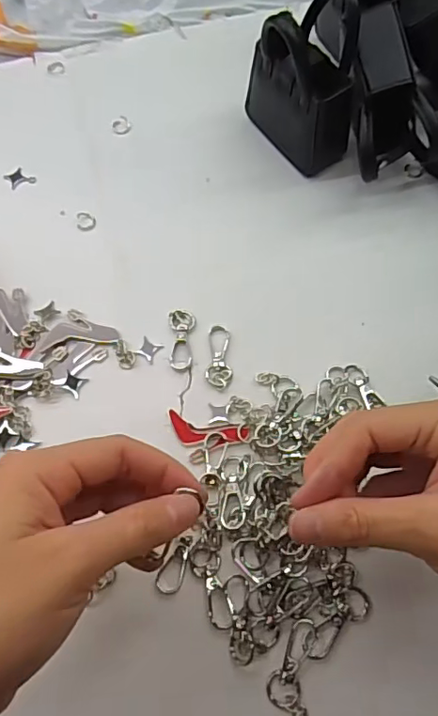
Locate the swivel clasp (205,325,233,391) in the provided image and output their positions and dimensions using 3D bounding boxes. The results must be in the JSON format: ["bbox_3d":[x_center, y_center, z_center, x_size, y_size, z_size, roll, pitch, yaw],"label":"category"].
[{"bbox_3d":[0.001,-0.001,0.324,0.015,0.004,0.041,3,67,3],"label":"swivel clasp"}]

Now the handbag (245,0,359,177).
[{"bbox_3d":[0.057,-0.179,0.352,0.049,0.099,0.069,-33,70,-11],"label":"handbag"}]

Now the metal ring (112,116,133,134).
[{"bbox_3d":[-0.073,-0.175,0.406,0.014,0.006,0.014,0,67,1],"label":"metal ring"}]

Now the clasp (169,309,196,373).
[{"bbox_3d":[-0.022,-0.011,0.330,0.016,0.004,0.040,-4,67,0],"label":"clasp"}]

